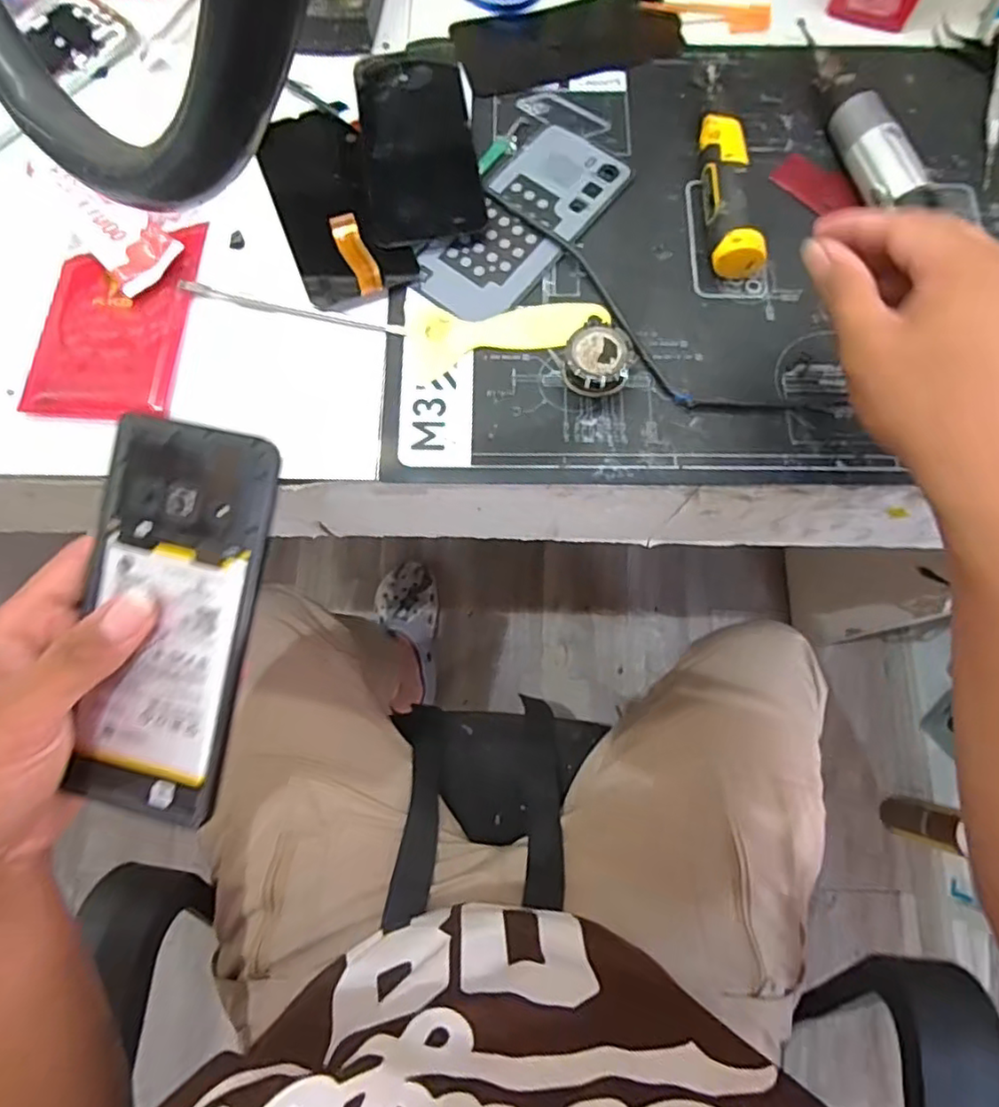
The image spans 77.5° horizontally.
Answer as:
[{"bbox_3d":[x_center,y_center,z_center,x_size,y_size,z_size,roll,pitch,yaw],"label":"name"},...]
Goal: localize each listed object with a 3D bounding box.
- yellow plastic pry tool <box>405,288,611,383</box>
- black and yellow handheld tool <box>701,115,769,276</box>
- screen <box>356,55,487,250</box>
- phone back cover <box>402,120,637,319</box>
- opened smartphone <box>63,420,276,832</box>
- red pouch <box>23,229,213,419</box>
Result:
[{"bbox_3d":[0.004,-0.133,0.385,0.123,0.005,0.056,3,77,0],"label":"yellow plastic pry tool"},{"bbox_3d":[0.145,-0.228,0.394,0.033,0.029,0.112,-3,77,-1],"label":"black and yellow handheld tool"},{"bbox_3d":[-0.054,-0.272,0.415,0.073,0.009,0.153,-8,77,-2],"label":"screen"},{"bbox_3d":[0.014,-0.215,0.404,0.070,0.004,0.157,38,79,8],"label":"phone back cover"},{"bbox_3d":[-0.139,0.027,0.264,0.074,0.011,0.162,9,91,2],"label":"opened smartphone"},{"bbox_3d":[-0.240,-0.148,0.391,0.085,0.012,0.132,3,77,0],"label":"red pouch"}]

